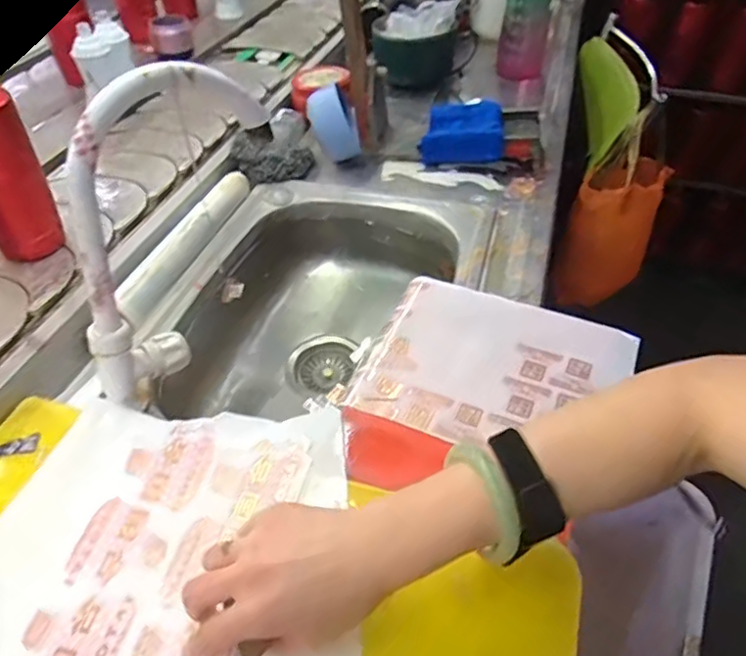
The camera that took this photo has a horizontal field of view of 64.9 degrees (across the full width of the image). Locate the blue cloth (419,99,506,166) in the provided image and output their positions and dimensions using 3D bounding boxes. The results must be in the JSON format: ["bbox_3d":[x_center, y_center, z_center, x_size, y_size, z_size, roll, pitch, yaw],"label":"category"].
[{"bbox_3d":[0.140,-0.299,0.906,0.122,0.056,0.114,8,45,7],"label":"blue cloth"}]

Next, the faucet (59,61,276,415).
[{"bbox_3d":[-0.170,-0.079,0.515,0.046,0.267,0.211,34,53,29],"label":"faucet"}]

